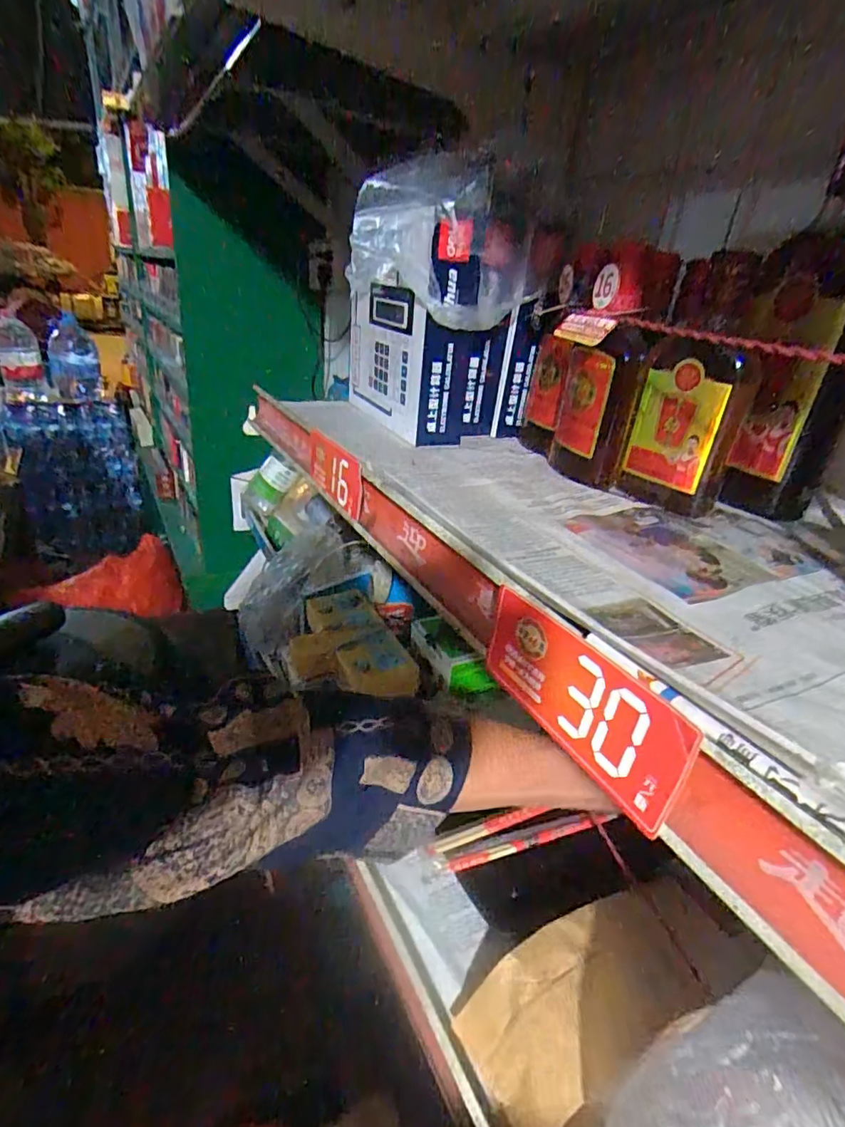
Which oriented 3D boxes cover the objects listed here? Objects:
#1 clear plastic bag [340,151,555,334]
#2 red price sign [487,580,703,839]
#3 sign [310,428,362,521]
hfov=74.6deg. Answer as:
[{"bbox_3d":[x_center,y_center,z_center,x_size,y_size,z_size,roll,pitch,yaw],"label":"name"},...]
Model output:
[{"bbox_3d":[0.015,-0.263,0.470,0.118,0.100,0.160,-5,27,-21],"label":"clear plastic bag"},{"bbox_3d":[0.051,0.045,0.191,0.004,0.039,0.088,-3,27,-31],"label":"red price sign"},{"bbox_3d":[-0.061,-0.063,0.375,0.005,0.035,0.090,-4,29,-30],"label":"sign"}]

